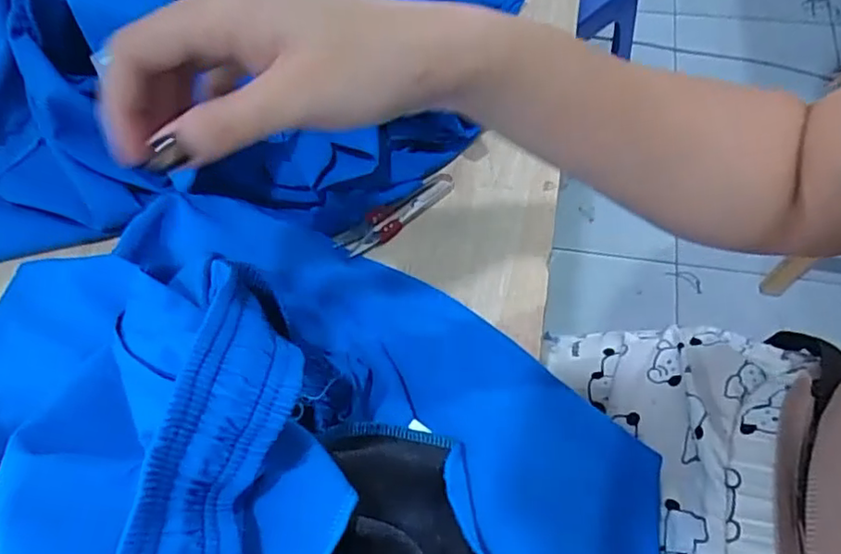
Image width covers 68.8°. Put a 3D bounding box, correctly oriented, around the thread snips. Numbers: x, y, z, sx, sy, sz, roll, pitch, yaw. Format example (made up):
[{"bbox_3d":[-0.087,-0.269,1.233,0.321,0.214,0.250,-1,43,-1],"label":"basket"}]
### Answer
[{"bbox_3d":[-0.017,-0.048,0.464,0.100,0.006,0.026,-34,64,-15],"label":"thread snips"}]

